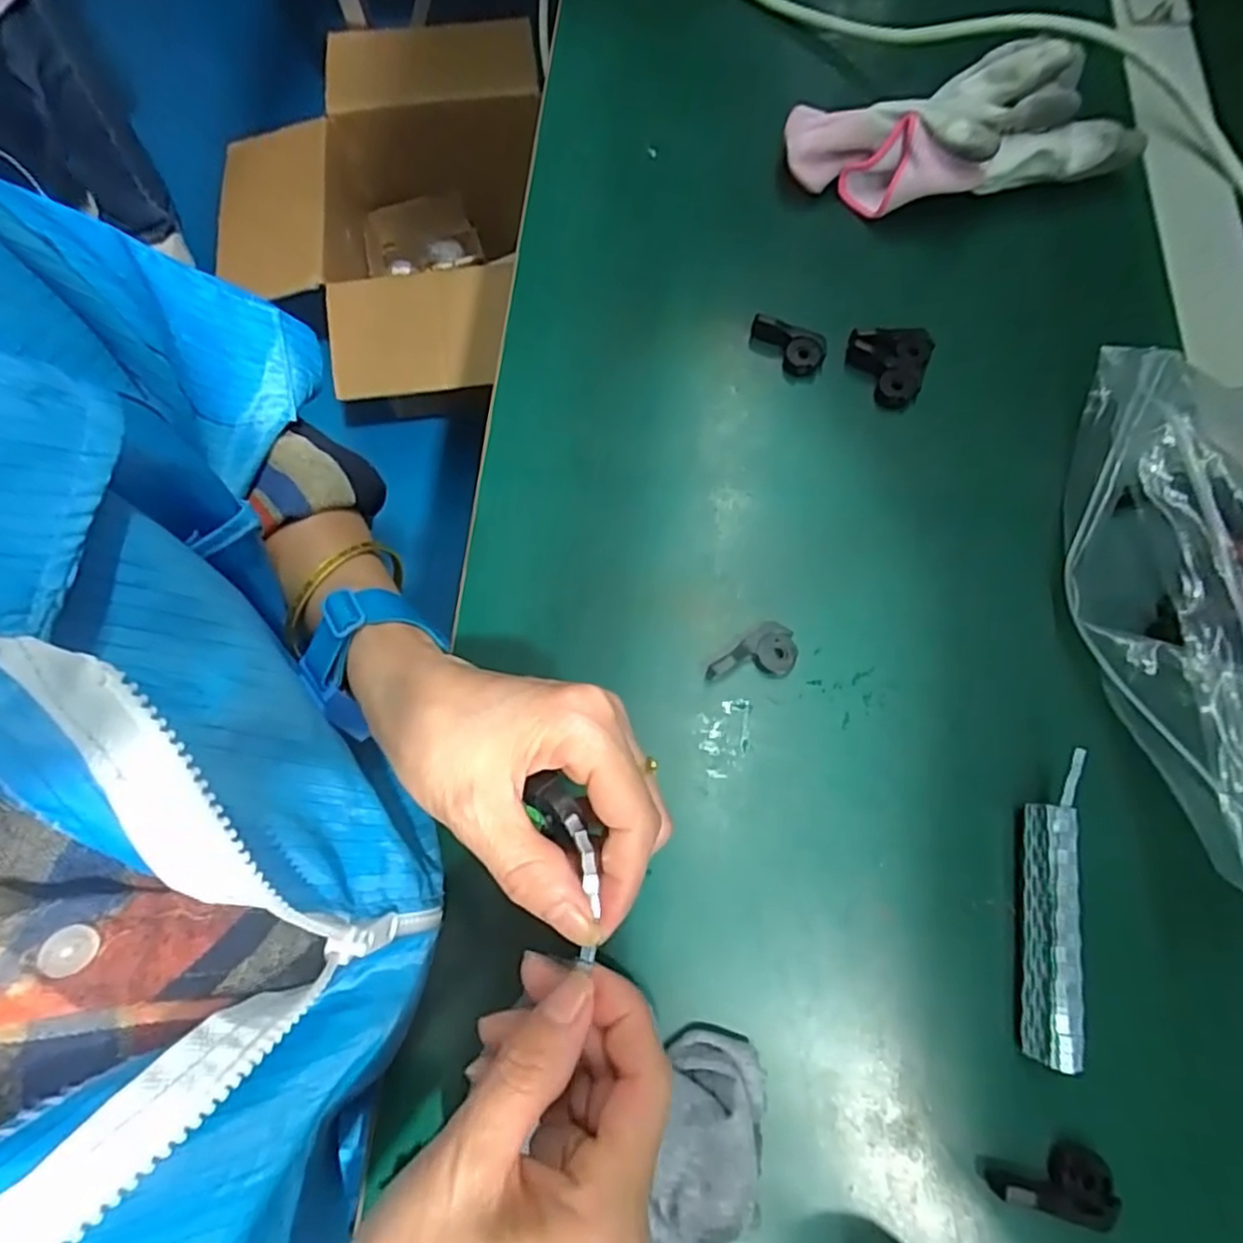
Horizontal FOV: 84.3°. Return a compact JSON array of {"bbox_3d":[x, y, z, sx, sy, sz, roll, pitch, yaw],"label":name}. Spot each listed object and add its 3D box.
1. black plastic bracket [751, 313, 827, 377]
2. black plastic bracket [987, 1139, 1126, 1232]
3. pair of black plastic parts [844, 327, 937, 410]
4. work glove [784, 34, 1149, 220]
[{"bbox_3d":[0.096,-0.160,0.401,0.045,0.015,0.024,32,75,13],"label":"black plastic bracket"},{"bbox_3d":[0.170,0.219,0.271,0.044,0.014,0.025,11,71,6],"label":"black plastic bracket"},{"bbox_3d":[0.151,-0.149,0.392,0.044,0.016,0.048,19,73,9],"label":"pair of black plastic parts"},{"bbox_3d":[0.204,-0.295,0.422,0.200,0.062,0.077,-6,70,0],"label":"work glove"}]

